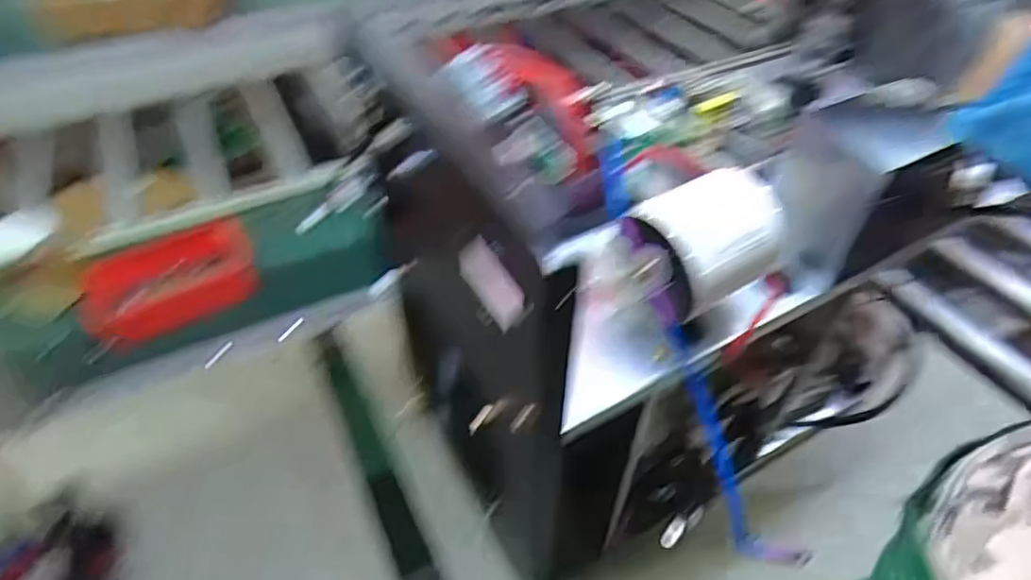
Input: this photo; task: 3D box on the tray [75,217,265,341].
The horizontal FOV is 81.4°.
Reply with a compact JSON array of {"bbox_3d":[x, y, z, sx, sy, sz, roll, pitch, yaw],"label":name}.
[{"bbox_3d":[-0.491,-0.019,0.854,0.223,0.033,0.160,-25,68,-19],"label":"tray"}]

